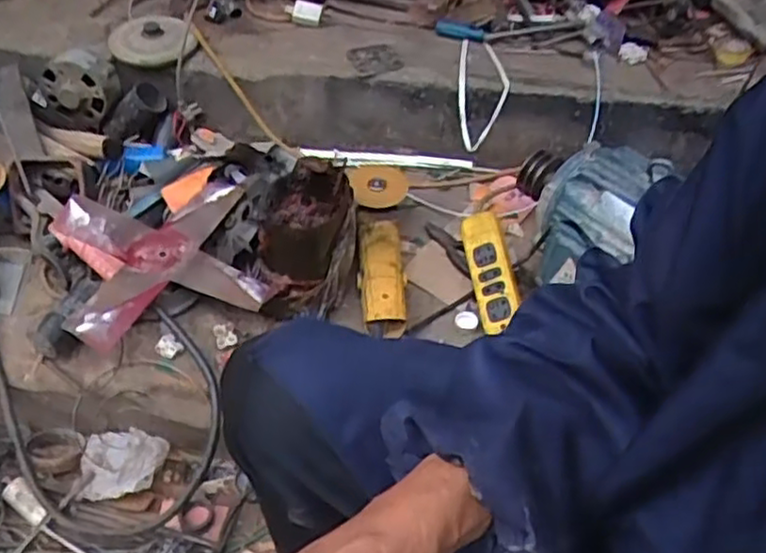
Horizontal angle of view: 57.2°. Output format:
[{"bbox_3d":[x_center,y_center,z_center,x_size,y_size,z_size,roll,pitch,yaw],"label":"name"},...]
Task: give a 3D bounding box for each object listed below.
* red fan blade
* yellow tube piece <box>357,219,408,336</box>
[{"bbox_3d":[-0.312,-0.034,0.974,0.252,0.048,0.246,-12,47,-15],"label":"red fan blade"},{"bbox_3d":[-0.002,-0.001,0.993,0.064,0.054,0.174,-2,45,-5],"label":"yellow tube piece"}]

